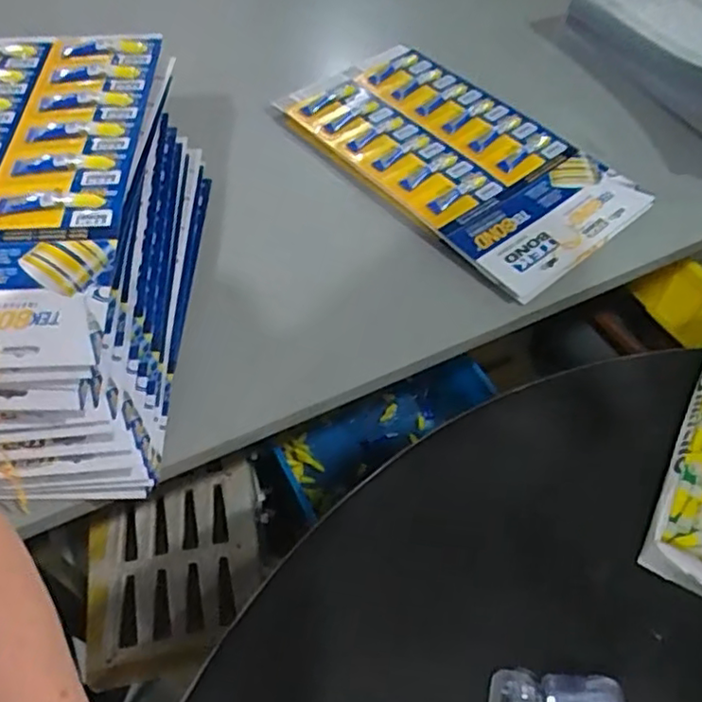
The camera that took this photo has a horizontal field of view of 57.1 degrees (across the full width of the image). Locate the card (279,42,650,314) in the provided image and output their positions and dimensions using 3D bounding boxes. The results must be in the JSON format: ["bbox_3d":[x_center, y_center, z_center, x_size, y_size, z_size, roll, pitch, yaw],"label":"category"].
[{"bbox_3d":[0.119,-0.253,0.808,0.220,0.030,0.453,-39,65,-16],"label":"card"}]

